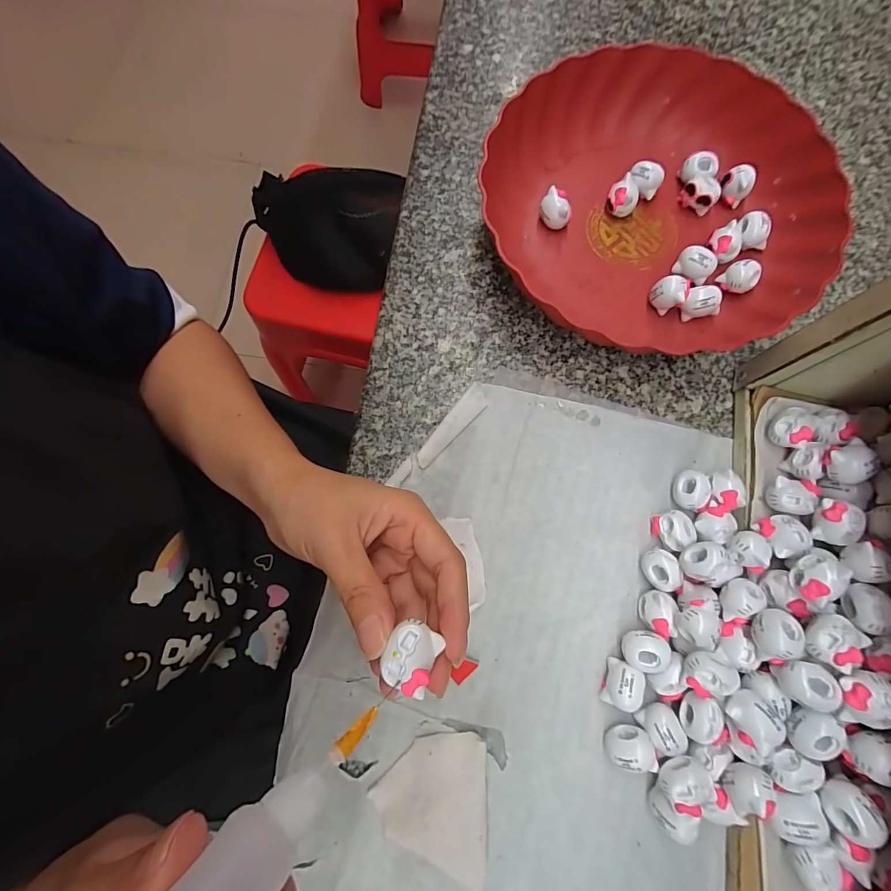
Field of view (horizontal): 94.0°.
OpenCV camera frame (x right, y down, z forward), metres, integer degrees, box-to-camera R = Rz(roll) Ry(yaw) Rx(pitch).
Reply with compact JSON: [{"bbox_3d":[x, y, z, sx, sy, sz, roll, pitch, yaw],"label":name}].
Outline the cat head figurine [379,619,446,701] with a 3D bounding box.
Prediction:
[{"bbox_3d":[-0.014,0.083,0.162,0.019,0.007,0.024,23,77,5],"label":"cat head figurine"}]

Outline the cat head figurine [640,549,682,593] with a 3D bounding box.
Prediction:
[{"bbox_3d":[0.133,0.078,0.259,0.019,0.018,0.025,-16,77,-4],"label":"cat head figurine"}]

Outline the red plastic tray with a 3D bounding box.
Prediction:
[{"bbox_3d":[0.150,-0.175,0.308,0.239,0.049,0.244,-36,79,-9],"label":"red plastic tray"}]

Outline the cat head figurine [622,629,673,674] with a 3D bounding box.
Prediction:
[{"bbox_3d":[0.116,0.121,0.246,0.024,0.024,0.021,28,78,6],"label":"cat head figurine"}]

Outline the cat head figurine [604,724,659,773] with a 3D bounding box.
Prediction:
[{"bbox_3d":[0.104,0.170,0.236,0.026,0.021,0.018,6,76,1],"label":"cat head figurine"}]

